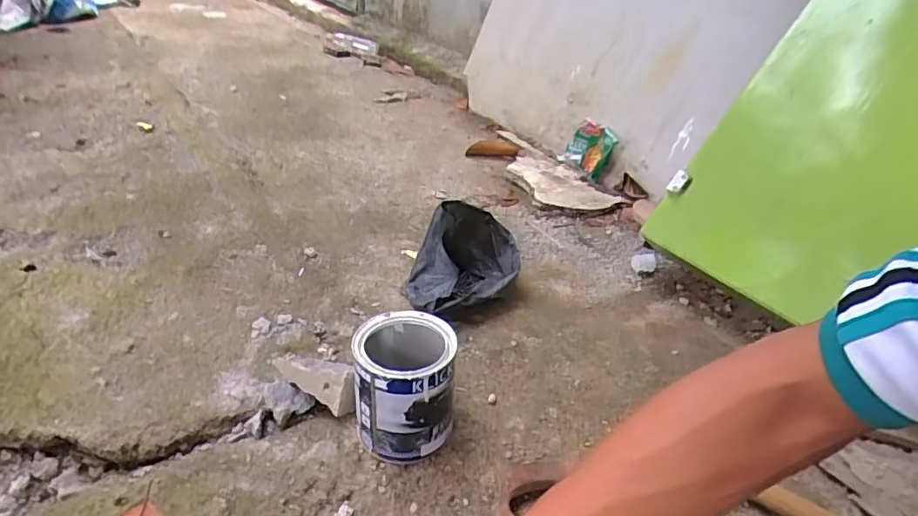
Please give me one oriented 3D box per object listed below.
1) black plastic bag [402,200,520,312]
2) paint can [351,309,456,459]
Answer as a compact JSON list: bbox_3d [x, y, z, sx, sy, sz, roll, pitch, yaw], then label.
[{"bbox_3d":[0.006,0.011,0.848,0.161,0.120,0.176,11,33,7],"label":"black plastic bag"},{"bbox_3d":[-0.061,0.145,0.624,0.110,0.130,0.108,5,33,-2],"label":"paint can"}]

